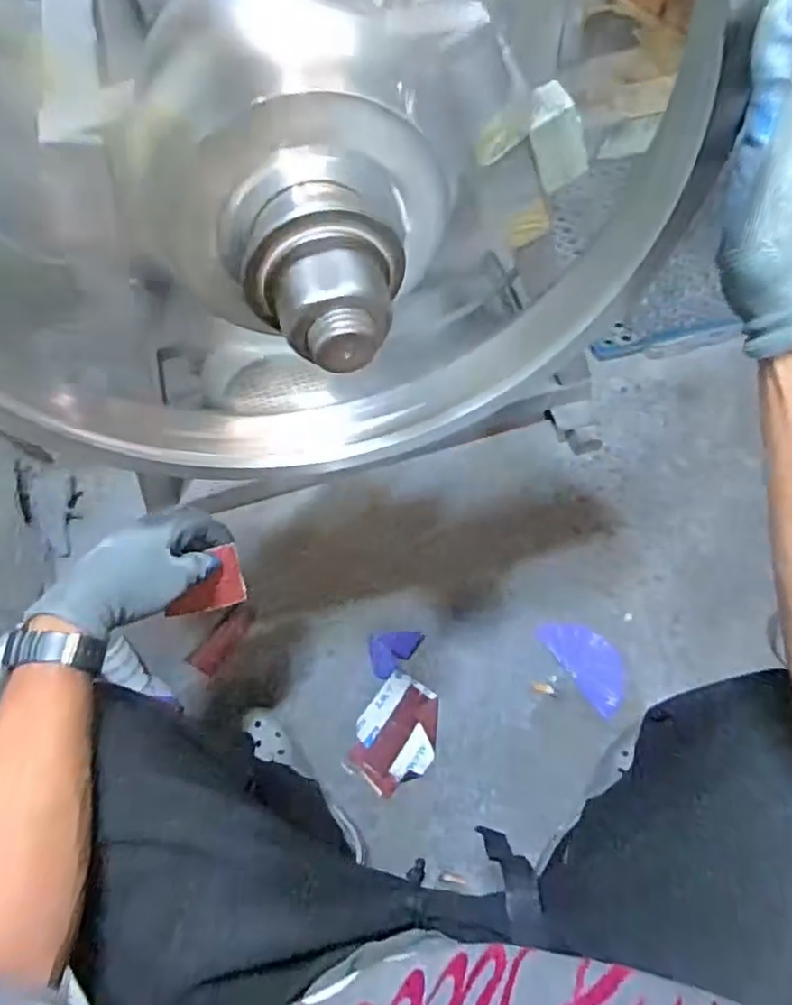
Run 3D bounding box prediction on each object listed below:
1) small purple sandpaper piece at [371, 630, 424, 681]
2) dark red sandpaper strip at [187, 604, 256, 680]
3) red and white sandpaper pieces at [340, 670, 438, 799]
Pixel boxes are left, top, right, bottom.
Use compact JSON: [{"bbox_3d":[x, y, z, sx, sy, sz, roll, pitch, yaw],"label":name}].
[{"bbox_3d":[0.002,0.217,0.910,0.074,0.004,0.062,-9,70,-3],"label":"small purple sandpaper piece"},{"bbox_3d":[-0.250,0.195,0.918,0.040,0.007,0.111,30,64,14],"label":"dark red sandpaper strip"},{"bbox_3d":[0.003,0.316,0.863,0.106,0.020,0.146,29,69,16],"label":"red and white sandpaper pieces"}]

